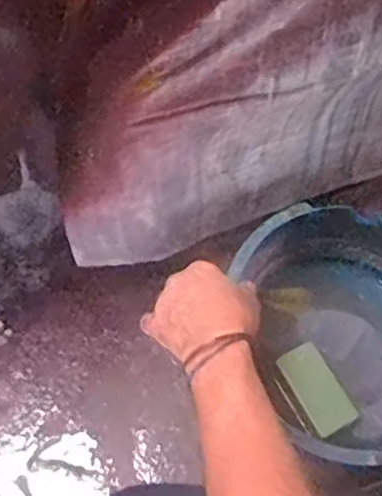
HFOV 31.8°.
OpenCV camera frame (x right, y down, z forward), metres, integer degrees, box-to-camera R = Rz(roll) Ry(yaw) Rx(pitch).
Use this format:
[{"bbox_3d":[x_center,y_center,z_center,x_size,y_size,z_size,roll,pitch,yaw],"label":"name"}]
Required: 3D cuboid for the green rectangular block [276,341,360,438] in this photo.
[{"bbox_3d":[0.139,0.158,0.745,0.052,0.034,0.097,-24,67,-12],"label":"green rectangular block"}]

